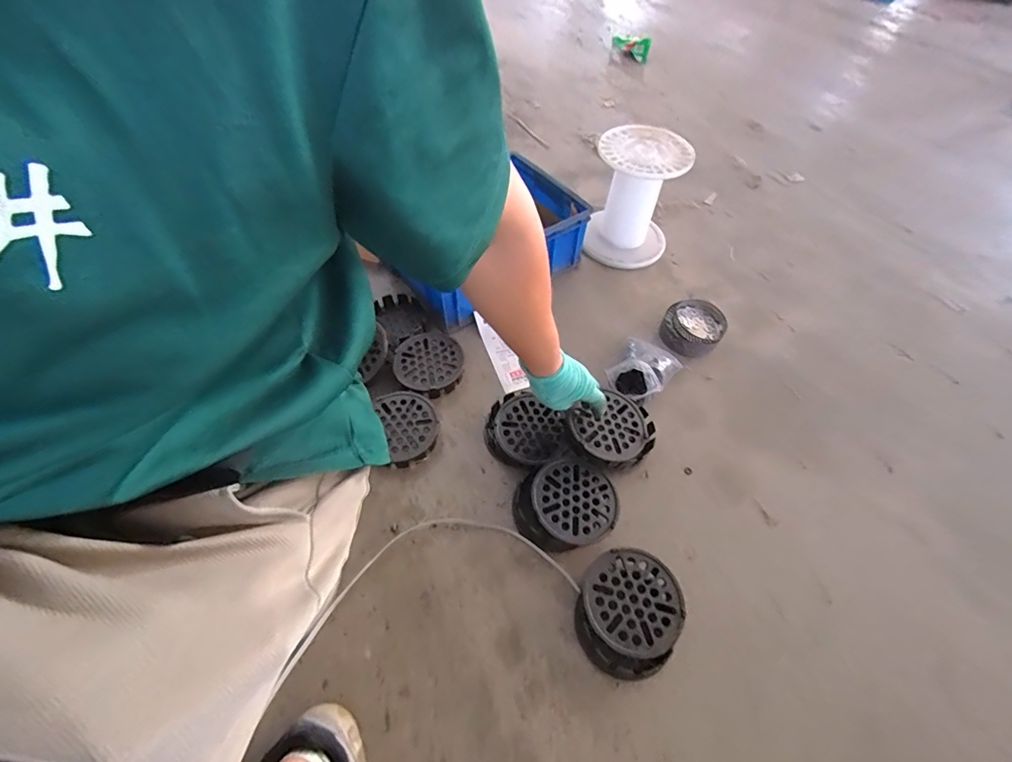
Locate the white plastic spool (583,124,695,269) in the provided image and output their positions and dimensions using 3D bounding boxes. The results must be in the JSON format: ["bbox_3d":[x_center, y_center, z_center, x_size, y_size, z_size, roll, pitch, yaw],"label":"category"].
[{"bbox_3d":[0.295,-0.415,1.021,0.190,0.240,0.172,7,54,5],"label":"white plastic spool"}]

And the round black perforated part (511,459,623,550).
[{"bbox_3d":[0.094,0.197,0.695,0.150,0.063,0.128,-21,56,-15],"label":"round black perforated part"}]

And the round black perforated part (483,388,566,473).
[{"bbox_3d":[0.033,0.091,0.773,0.139,0.057,0.116,31,59,21],"label":"round black perforated part"}]

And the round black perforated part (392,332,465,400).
[{"bbox_3d":[-0.149,-0.028,0.861,0.128,0.055,0.129,0,54,0],"label":"round black perforated part"}]

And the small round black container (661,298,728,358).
[{"bbox_3d":[0.384,-0.109,0.921,0.119,0.047,0.122,35,61,23],"label":"small round black container"}]

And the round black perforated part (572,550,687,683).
[{"bbox_3d":[0.167,0.320,0.619,0.134,0.048,0.153,31,59,21],"label":"round black perforated part"}]

